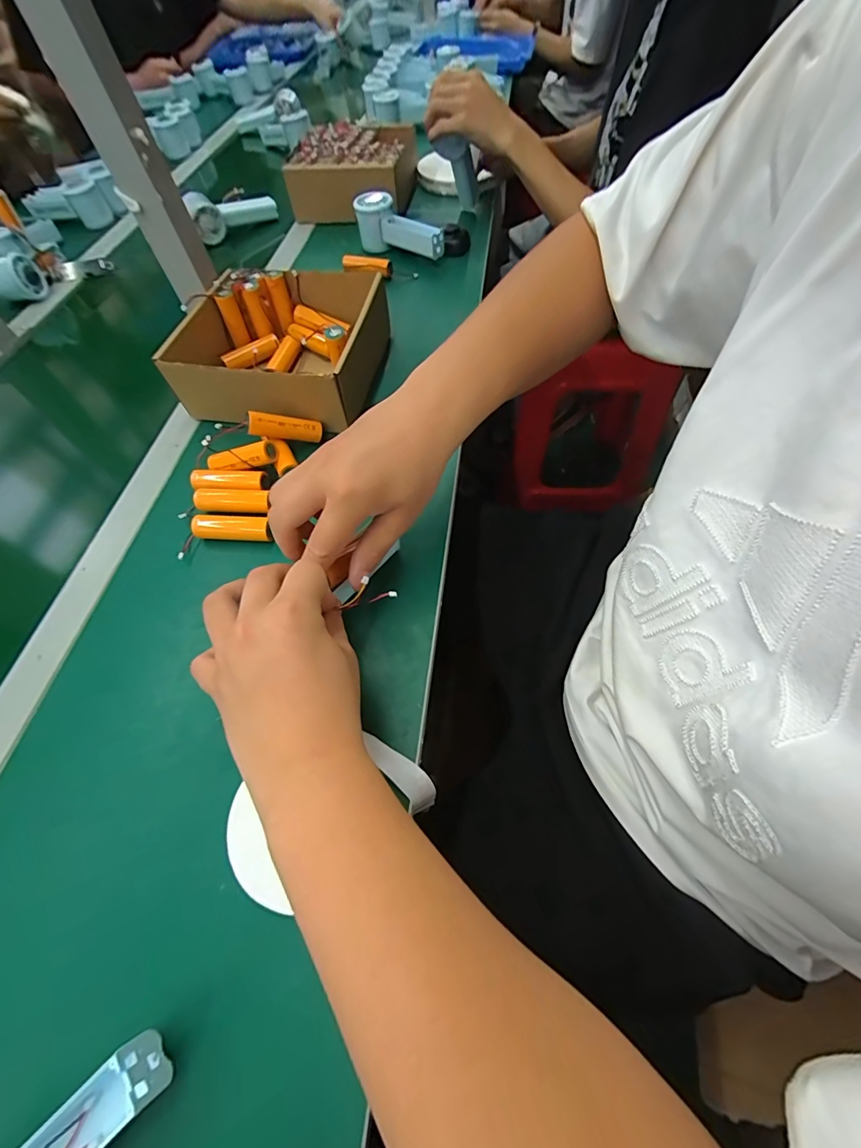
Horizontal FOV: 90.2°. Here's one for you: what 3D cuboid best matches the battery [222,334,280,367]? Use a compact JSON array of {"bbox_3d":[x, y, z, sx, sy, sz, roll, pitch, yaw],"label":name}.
[{"bbox_3d":[-0.216,-0.268,0.517,0.068,0.020,0.018,-24,61,-9],"label":"battery"}]

